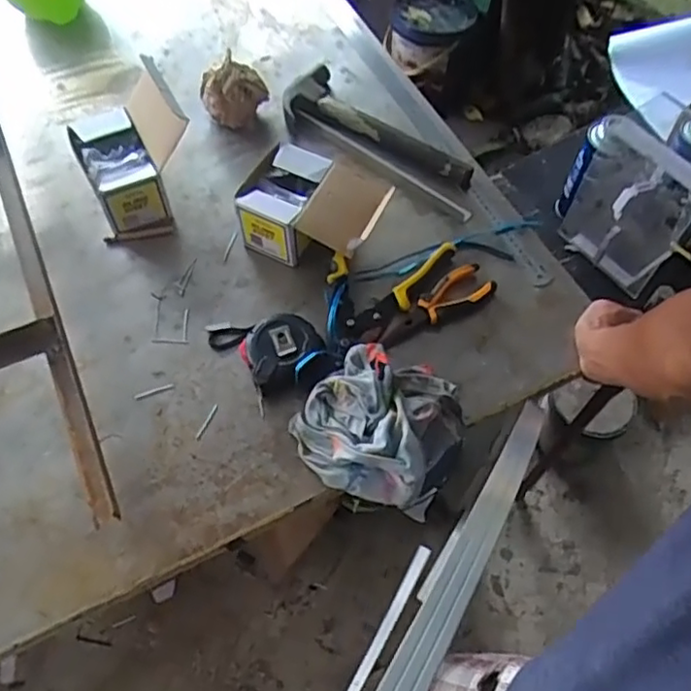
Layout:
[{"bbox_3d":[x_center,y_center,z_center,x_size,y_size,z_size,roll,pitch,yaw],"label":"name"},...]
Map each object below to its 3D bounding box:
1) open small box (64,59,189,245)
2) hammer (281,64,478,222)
[{"bbox_3d":[-0.261,-0.238,0.799,0.135,0.147,0.148,-17,63,-9],"label":"open small box"},{"bbox_3d":[0.043,-0.278,0.880,0.312,0.030,0.096,39,68,19],"label":"hammer"}]

